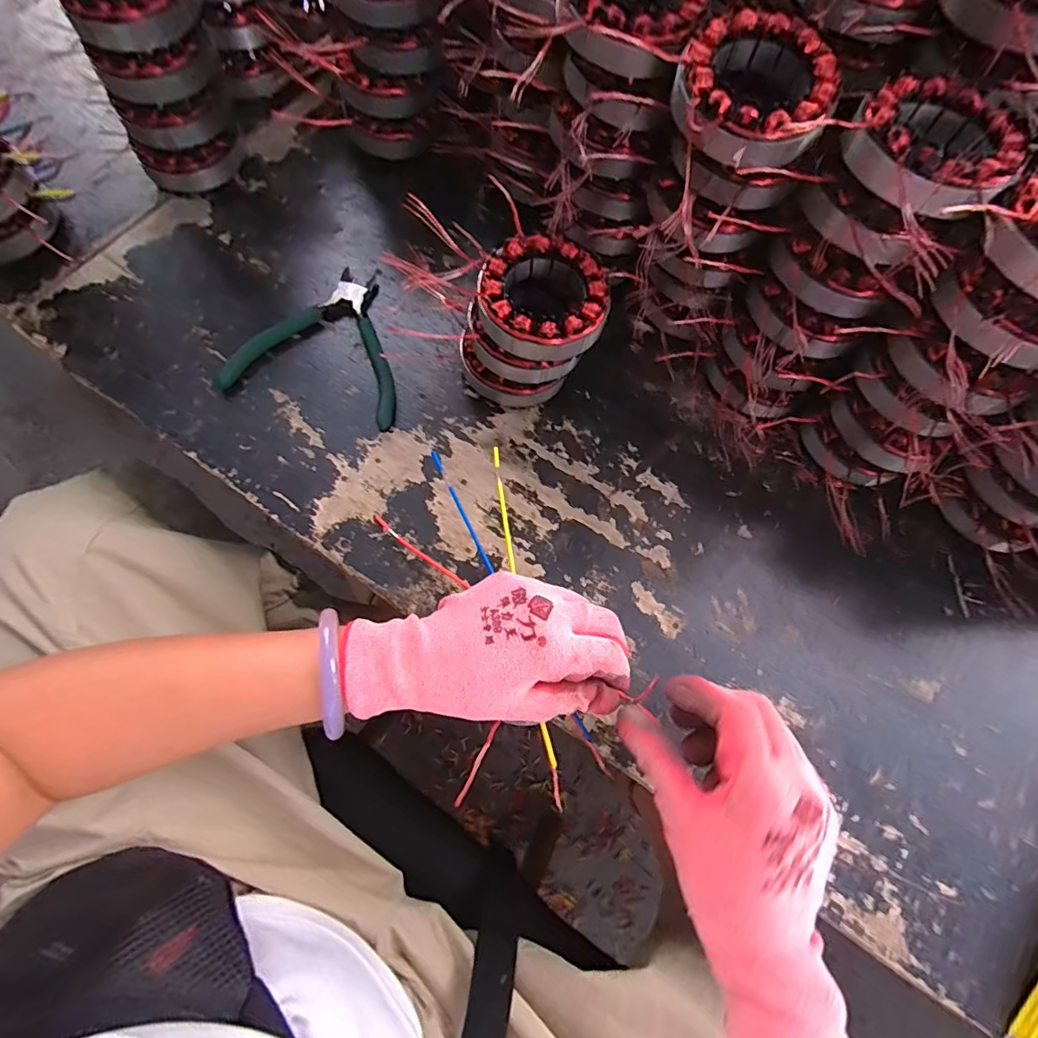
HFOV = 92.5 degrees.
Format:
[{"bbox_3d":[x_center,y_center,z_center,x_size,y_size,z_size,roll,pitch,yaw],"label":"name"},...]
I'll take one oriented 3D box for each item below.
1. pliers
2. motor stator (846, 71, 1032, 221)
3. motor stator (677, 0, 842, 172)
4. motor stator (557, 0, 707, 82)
[{"bbox_3d":[-0.153,-0.151,0.406,0.135,0.013,0.139,13,73,2],"label":"pliers"},{"bbox_3d":[0.226,-0.203,0.267,0.083,0.024,0.083,1,73,-2],"label":"motor stator"},{"bbox_3d":[0.132,-0.239,0.279,0.084,0.029,0.085,34,75,8],"label":"motor stator"},{"bbox_3d":[0.066,-0.301,0.292,0.078,0.033,0.091,24,73,5],"label":"motor stator"}]

